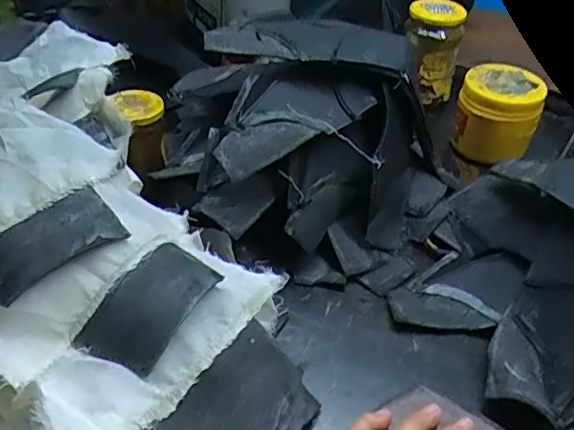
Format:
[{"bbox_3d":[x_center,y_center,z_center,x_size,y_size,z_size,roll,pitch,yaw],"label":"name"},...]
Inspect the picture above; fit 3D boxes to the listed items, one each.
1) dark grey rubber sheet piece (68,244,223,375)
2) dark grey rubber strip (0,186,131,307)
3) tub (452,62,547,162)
[{"bbox_3d":[-0.097,0.065,0.421,0.059,0.028,0.102,24,44,22],"label":"dark grey rubber sheet piece"},{"bbox_3d":[-0.184,0.023,0.437,0.107,0.015,0.062,-33,56,-22],"label":"dark grey rubber strip"},{"bbox_3d":[0.253,-0.120,0.686,0.092,0.087,0.091,2,40,-2],"label":"tub"}]

